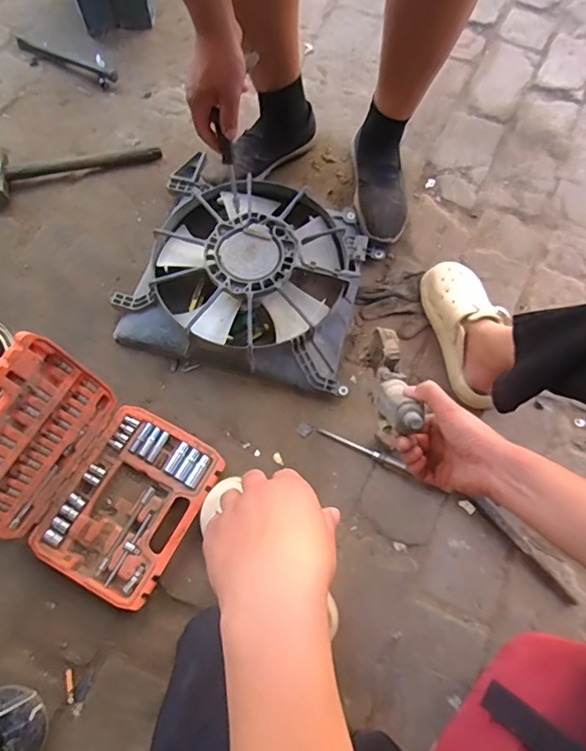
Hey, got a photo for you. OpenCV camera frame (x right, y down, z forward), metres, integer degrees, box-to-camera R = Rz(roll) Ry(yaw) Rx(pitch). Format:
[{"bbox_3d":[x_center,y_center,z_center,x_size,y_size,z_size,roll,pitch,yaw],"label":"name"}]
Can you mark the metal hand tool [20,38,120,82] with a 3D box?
[{"bbox_3d":[-0.495,-0.689,1.097,0.251,0.010,0.026,22,70,8],"label":"metal hand tool"}]

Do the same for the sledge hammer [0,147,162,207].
[{"bbox_3d":[-0.441,-0.417,0.970,0.358,0.044,0.105,-17,70,-7],"label":"sledge hammer"}]

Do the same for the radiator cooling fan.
[{"bbox_3d":[-0.069,-0.183,0.865,0.402,0.089,0.366,16,70,6],"label":"radiator cooling fan"}]

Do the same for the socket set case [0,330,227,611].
[{"bbox_3d":[-0.279,0.137,0.679,0.276,0.200,0.245,28,71,10],"label":"socket set case"}]

